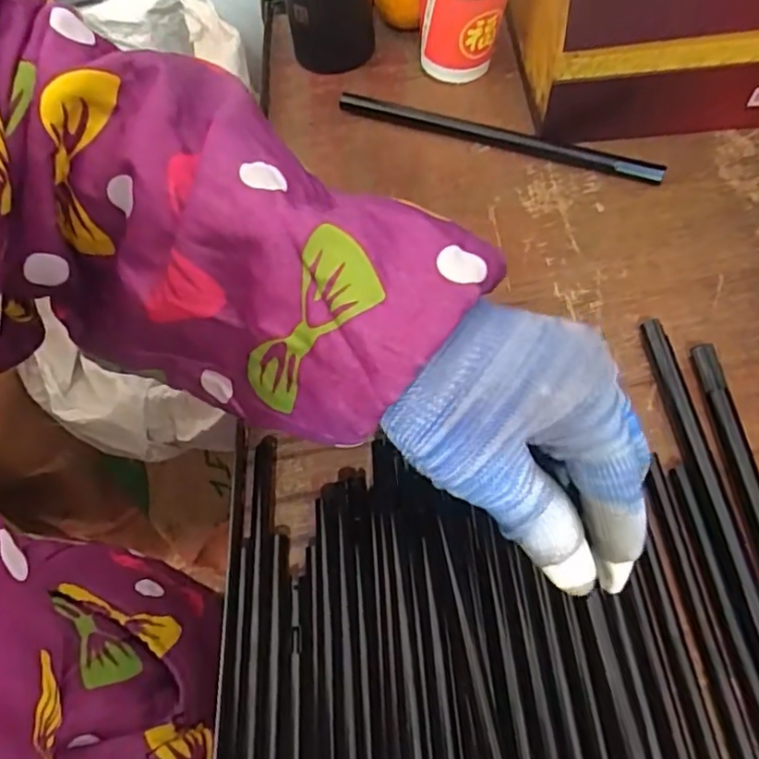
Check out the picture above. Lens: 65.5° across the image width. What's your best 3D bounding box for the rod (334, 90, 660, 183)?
[{"bbox_3d":[0.080,-0.170,0.411,0.227,0.012,0.015,19,63,14],"label":"rod"}]

